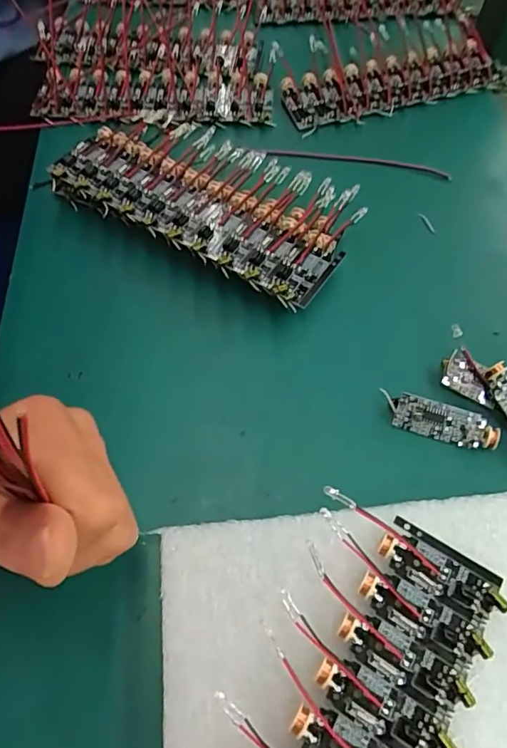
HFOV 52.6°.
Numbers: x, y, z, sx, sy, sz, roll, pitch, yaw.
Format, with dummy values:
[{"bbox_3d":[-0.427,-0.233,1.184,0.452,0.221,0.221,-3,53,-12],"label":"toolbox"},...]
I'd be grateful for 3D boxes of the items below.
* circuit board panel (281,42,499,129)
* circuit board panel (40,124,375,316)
[{"bbox_3d":[0.096,-0.199,0.350,0.157,0.013,0.045,-20,61,-13],"label":"circuit board panel"},{"bbox_3d":[-0.023,-0.096,0.283,0.156,0.032,0.084,29,65,17],"label":"circuit board panel"}]

